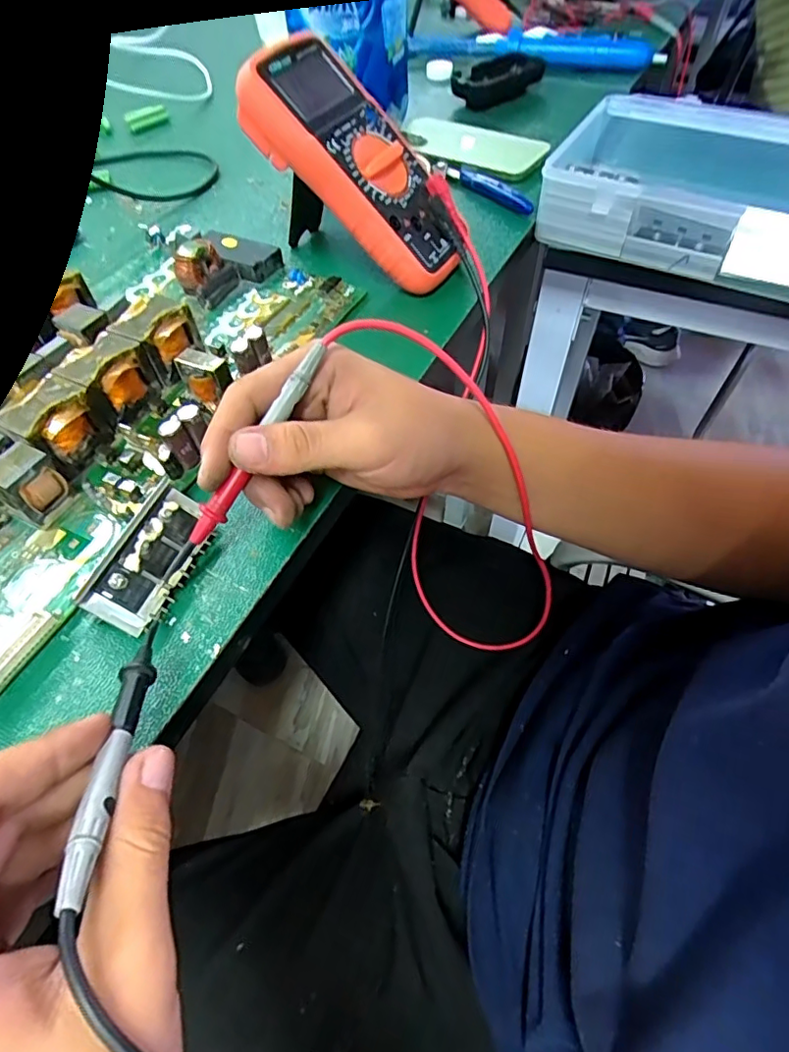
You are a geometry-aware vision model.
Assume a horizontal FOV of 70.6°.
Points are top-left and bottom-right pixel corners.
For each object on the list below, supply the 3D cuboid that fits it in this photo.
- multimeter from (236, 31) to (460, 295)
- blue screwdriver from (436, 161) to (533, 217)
[{"bbox_3d":[-0.023,-0.234,0.374,0.170,0.039,0.082,47,61,-14],"label":"multimeter"},{"bbox_3d":[0.078,-0.292,0.475,0.014,0.014,0.115,-32,60,-20],"label":"blue screwdriver"}]

